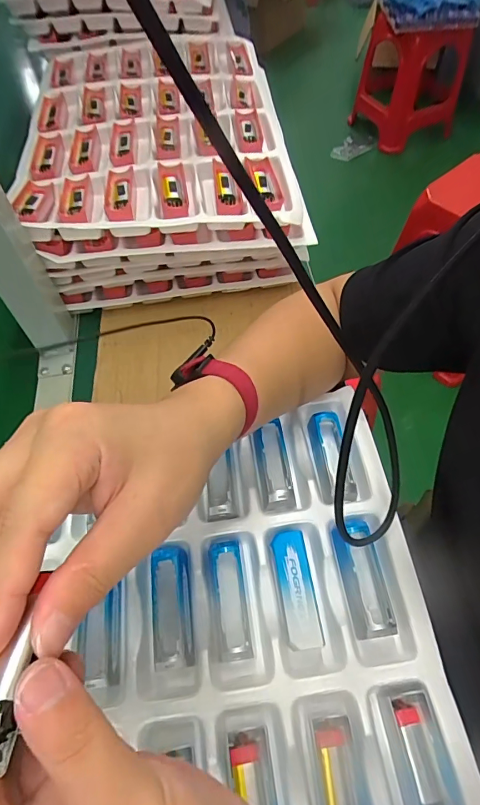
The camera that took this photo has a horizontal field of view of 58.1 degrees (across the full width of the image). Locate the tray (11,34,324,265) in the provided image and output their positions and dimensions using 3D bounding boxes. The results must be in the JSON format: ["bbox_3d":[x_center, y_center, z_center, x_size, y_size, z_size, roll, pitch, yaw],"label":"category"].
[{"bbox_3d":[-0.108,-0.354,0.553,0.301,0.049,0.458,-7,58,-1],"label":"tray"}]

